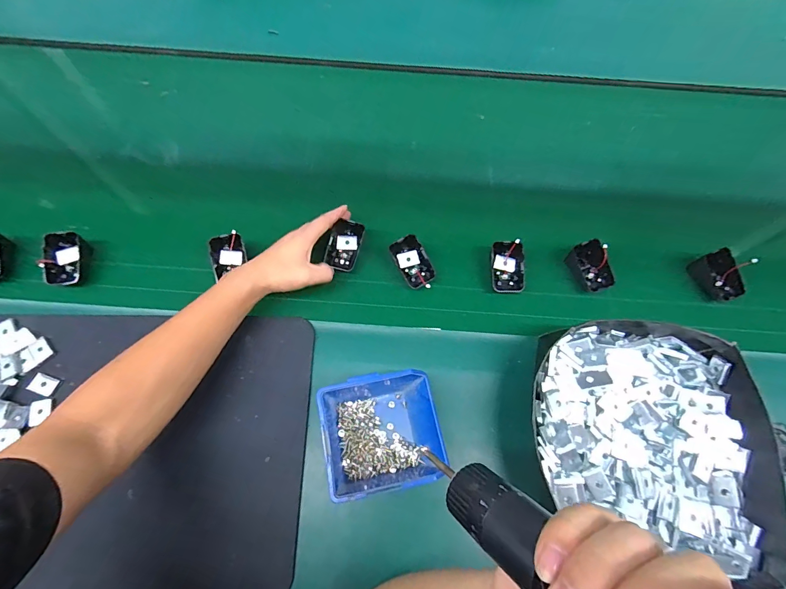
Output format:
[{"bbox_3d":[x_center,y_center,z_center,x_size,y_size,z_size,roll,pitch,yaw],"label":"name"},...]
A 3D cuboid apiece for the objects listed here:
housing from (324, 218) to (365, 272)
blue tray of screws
[{"bbox_3d":[-0.067,-0.068,0.510,0.041,0.017,0.068,20,86,-3],"label":"housing"},{"bbox_3d":[-0.012,0.148,0.405,0.119,0.060,0.115,-10,67,-4],"label":"blue tray of screws"}]

